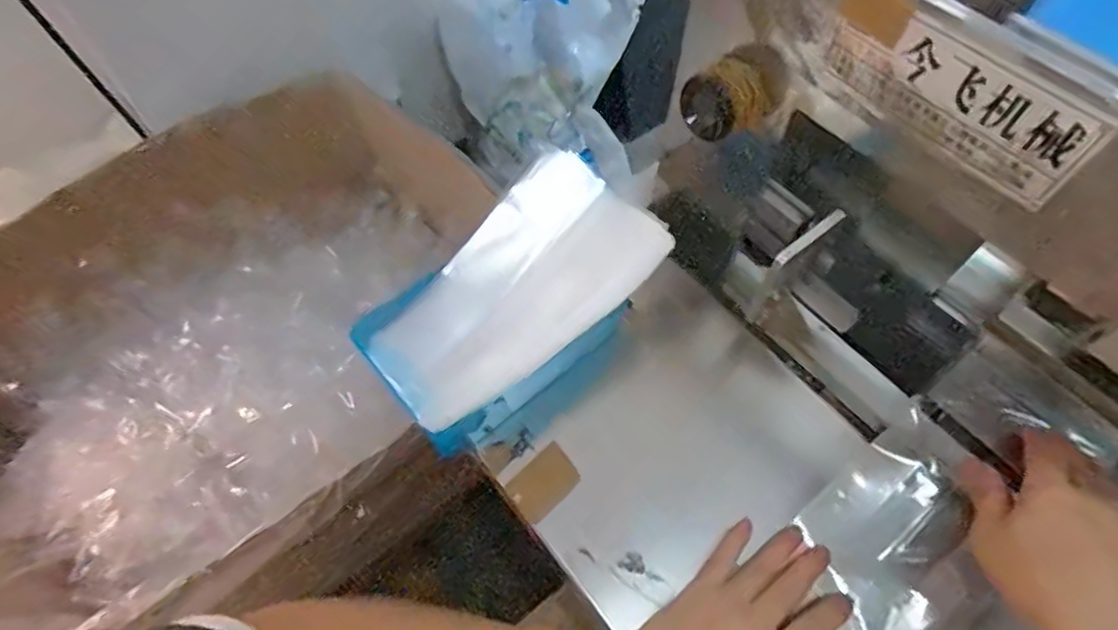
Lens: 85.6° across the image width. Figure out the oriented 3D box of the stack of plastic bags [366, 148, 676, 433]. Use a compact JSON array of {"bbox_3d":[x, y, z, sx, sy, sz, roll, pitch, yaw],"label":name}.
[{"bbox_3d":[-0.035,-0.018,0.470,0.233,0.032,0.109,-43,66,-7],"label":"stack of plastic bags"}]

